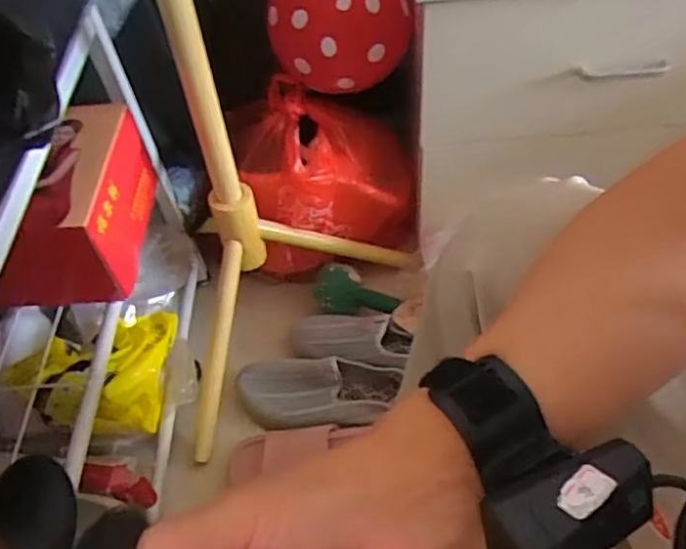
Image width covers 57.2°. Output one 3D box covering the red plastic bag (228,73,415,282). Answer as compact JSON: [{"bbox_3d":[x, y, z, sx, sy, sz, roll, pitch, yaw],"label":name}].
[{"bbox_3d":[-0.033,-0.155,0.938,0.255,0.257,0.208,-23,53,-13],"label":"red plastic bag"}]

